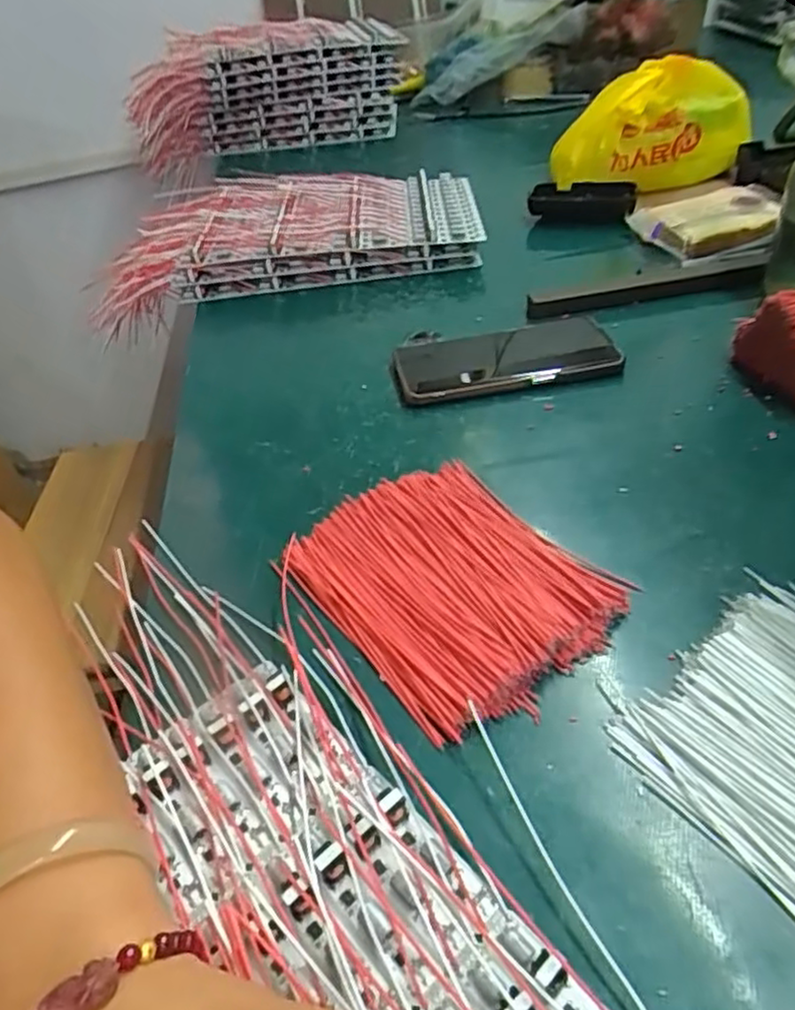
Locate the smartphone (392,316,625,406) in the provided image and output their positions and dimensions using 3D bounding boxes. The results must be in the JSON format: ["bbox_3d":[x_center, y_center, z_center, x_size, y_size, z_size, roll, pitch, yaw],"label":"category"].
[{"bbox_3d":[0.080,-0.114,0.529,0.163,0.014,0.091,-11,42,-6],"label":"smartphone"}]

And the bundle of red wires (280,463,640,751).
[{"bbox_3d":[0.026,0.037,0.355,0.123,0.017,0.152,-32,48,-27],"label":"bundle of red wires"}]

